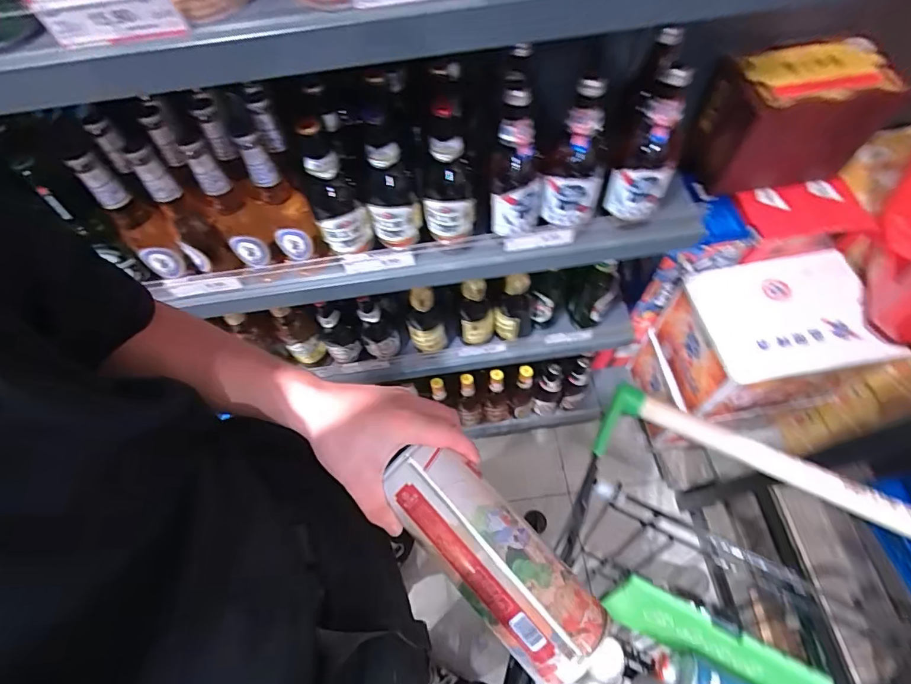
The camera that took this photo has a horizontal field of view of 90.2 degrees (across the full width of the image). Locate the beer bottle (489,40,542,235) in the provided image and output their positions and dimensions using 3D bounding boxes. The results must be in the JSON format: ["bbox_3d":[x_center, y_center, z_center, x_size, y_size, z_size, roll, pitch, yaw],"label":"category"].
[{"bbox_3d":[0.080,-0.245,0.572,0.065,0.234,0.077,2,63,5],"label":"beer bottle"}]

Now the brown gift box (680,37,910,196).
[{"bbox_3d":[0.636,-0.438,0.891,0.283,0.218,0.152,-8,63,0],"label":"brown gift box"}]

